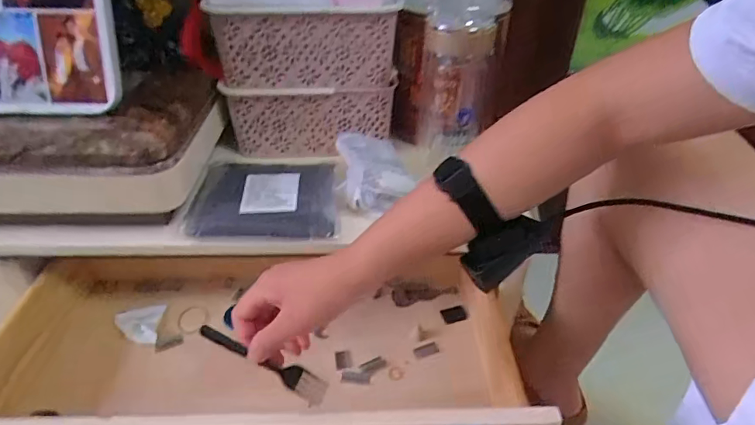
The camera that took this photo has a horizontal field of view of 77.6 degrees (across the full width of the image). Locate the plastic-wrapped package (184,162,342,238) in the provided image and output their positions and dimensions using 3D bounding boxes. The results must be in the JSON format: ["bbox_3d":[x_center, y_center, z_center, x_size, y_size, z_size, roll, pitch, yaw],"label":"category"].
[{"bbox_3d":[-0.124,-0.020,0.538,0.158,0.022,0.119,3,36,3],"label":"plastic-wrapped package"}]

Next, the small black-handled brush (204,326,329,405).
[{"bbox_3d":[-0.094,0.121,0.382,0.113,0.013,0.016,26,40,3],"label":"small black-handled brush"}]

